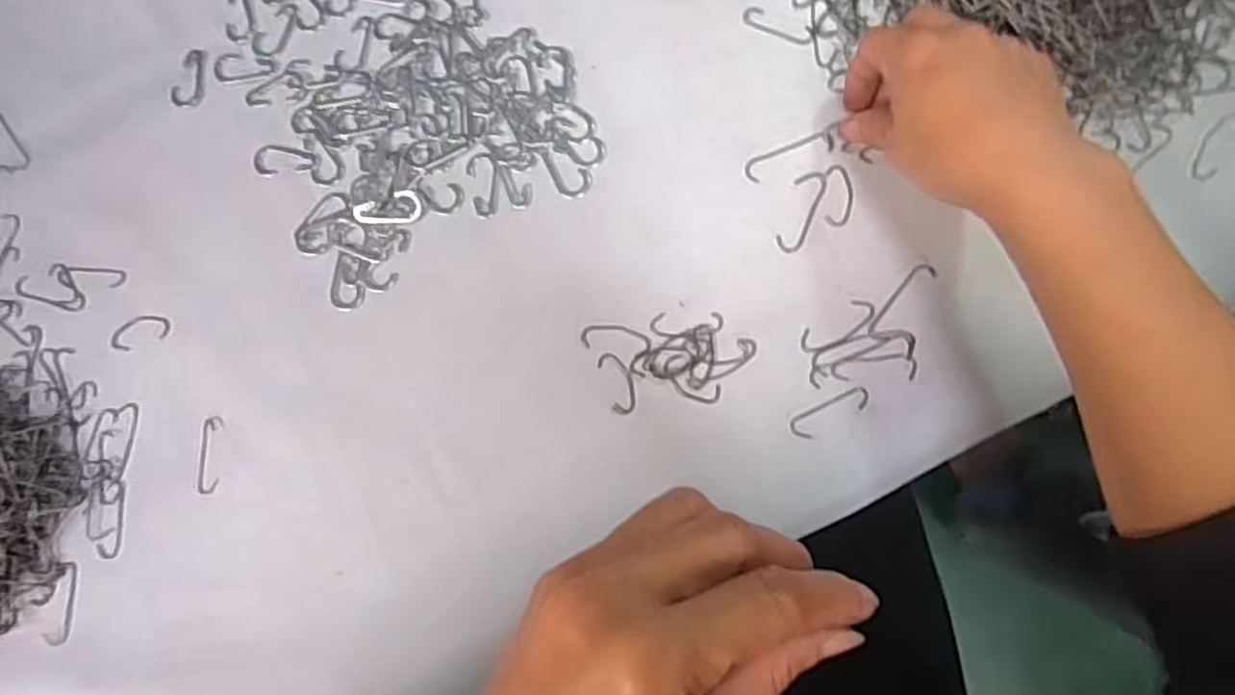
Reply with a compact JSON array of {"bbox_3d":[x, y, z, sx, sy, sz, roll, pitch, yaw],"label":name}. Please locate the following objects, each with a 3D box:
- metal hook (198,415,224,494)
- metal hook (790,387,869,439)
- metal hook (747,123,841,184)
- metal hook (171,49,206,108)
[{"bbox_3d":[-0.217,0.057,0.387,0.012,0.004,0.040,1,82,5],"label":"metal hook"},{"bbox_3d":[0.106,0.032,0.360,0.041,0.004,0.012,-28,81,1],"label":"metal hook"},{"bbox_3d":[0.092,-0.102,0.382,0.052,0.004,0.013,-23,81,3],"label":"metal hook"},{"bbox_3d":[-0.247,-0.156,0.420,0.019,0.004,0.036,7,83,6],"label":"metal hook"}]

